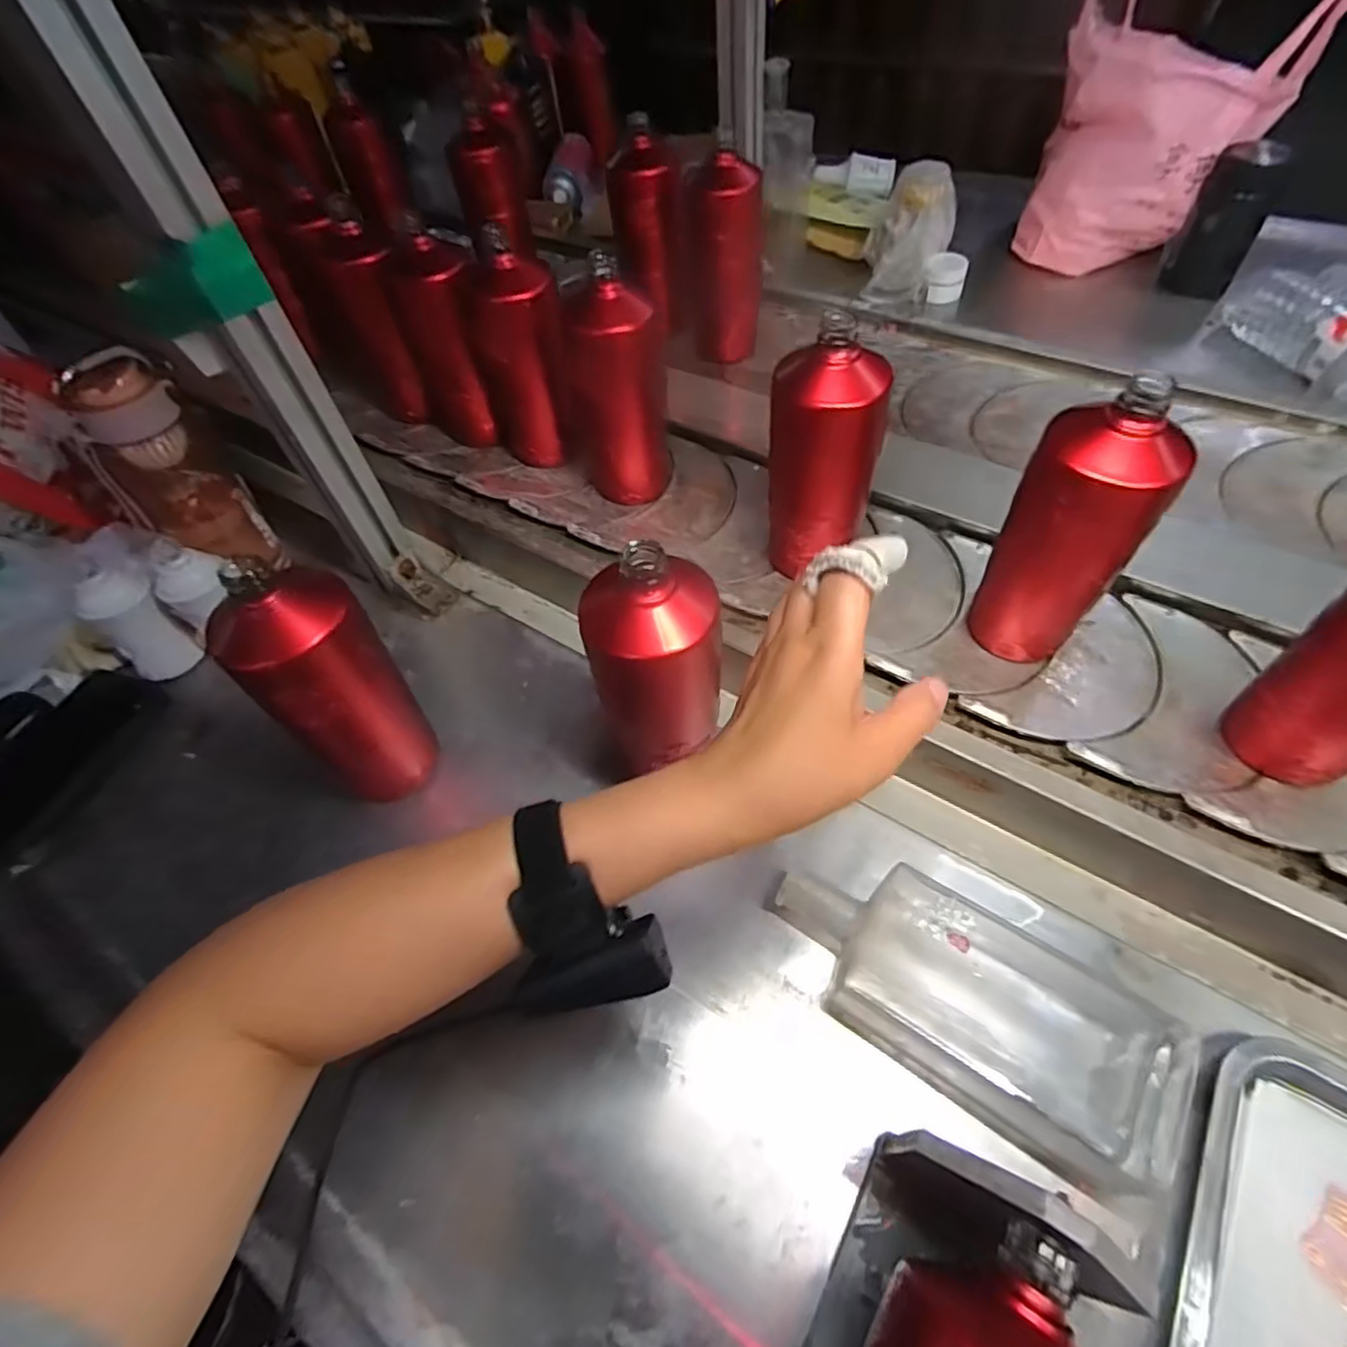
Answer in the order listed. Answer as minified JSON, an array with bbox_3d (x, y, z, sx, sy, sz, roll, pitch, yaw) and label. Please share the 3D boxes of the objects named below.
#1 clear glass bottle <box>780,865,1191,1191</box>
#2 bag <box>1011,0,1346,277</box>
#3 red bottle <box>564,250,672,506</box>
[{"bbox_3d":[0.174,0.190,0.378,0.222,0.039,0.097,27,63,21],"label":"clear glass bottle"},{"bbox_3d":[0.580,-0.639,0.785,0.249,0.275,0.140,13,59,14],"label":"bag"},{"bbox_3d":[-0.050,-0.250,0.601,0.084,0.187,0.074,-9,56,-1],"label":"red bottle"}]

